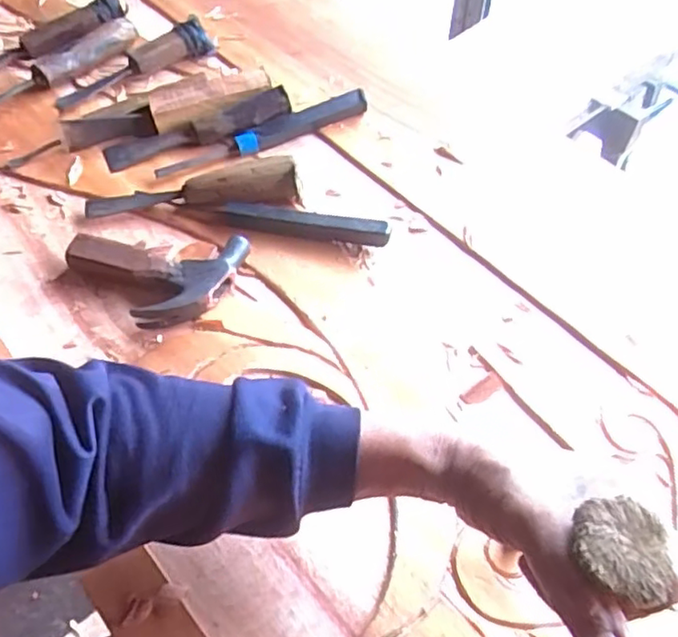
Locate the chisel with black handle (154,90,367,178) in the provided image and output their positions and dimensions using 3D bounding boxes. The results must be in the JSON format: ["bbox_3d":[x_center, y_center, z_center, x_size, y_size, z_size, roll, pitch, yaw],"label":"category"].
[{"bbox_3d":[-0.075,-0.190,0.640,0.225,0.020,0.027,-20,59,-12],"label":"chisel with black handle"}]

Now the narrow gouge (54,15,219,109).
[{"bbox_3d":[-0.230,-0.288,0.694,0.181,0.037,0.035,-28,61,-17],"label":"narrow gouge"}]

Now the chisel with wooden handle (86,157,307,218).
[{"bbox_3d":[-0.139,-0.124,0.586,0.202,0.042,0.031,-2,57,-1],"label":"chisel with wooden handle"}]

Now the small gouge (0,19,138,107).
[{"bbox_3d":[-0.330,-0.269,0.692,0.240,0.029,0.034,-35,63,-20],"label":"small gouge"}]

